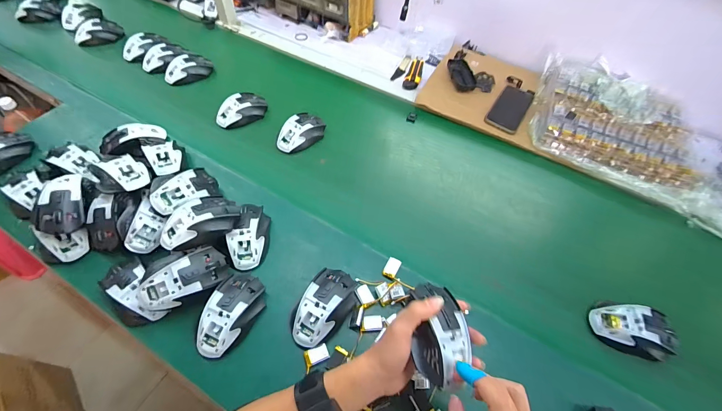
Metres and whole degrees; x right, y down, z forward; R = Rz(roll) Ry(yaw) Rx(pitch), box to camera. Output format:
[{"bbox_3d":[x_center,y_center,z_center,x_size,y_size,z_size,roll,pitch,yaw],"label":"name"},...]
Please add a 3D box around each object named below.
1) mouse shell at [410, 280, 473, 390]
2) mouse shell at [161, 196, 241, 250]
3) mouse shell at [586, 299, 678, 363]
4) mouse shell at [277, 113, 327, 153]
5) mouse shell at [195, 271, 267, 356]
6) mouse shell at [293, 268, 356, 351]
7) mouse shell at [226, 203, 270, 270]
[{"bbox_3d":[0.093,0.142,0.369,0.061,0.032,0.108,4,56,0],"label":"mouse shell"},{"bbox_3d":[-0.252,0.021,0.501,0.114,0.037,0.069,-28,62,-20],"label":"mouse shell"},{"bbox_3d":[0.412,0.187,0.481,0.106,0.040,0.069,18,57,9],"label":"mouse shell"},{"bbox_3d":[-0.129,-0.155,0.691,0.063,0.040,0.116,35,61,19],"label":"mouse shell"},{"bbox_3d":[-0.186,0.153,0.459,0.066,0.035,0.117,21,57,11],"label":"mouse shell"},{"bbox_3d":[-0.052,0.148,0.471,0.068,0.036,0.115,23,58,12],"label":"mouse shell"},{"bbox_3d":[-0.184,0.049,0.533,0.058,0.039,0.112,-2,56,-4],"label":"mouse shell"}]

